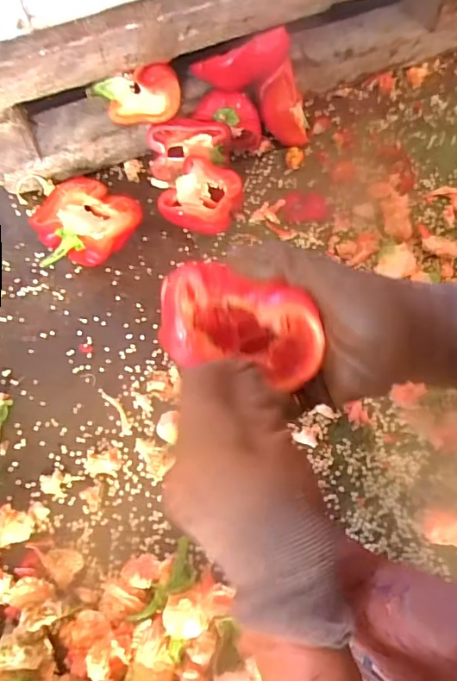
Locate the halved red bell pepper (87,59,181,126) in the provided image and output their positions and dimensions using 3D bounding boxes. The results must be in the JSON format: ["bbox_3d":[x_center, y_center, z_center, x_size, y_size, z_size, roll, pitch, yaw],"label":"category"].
[{"bbox_3d":[-0.098,-0.261,0.541,0.090,0.053,0.035,-9,33,-4],"label":"halved red bell pepper"}]

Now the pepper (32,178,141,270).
[{"bbox_3d":[-0.145,-0.127,0.537,0.097,0.053,0.101,2,68,1],"label":"pepper"}]

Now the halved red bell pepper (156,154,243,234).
[{"bbox_3d":[-0.027,-0.151,0.544,0.073,0.048,0.070,23,69,9],"label":"halved red bell pepper"}]

